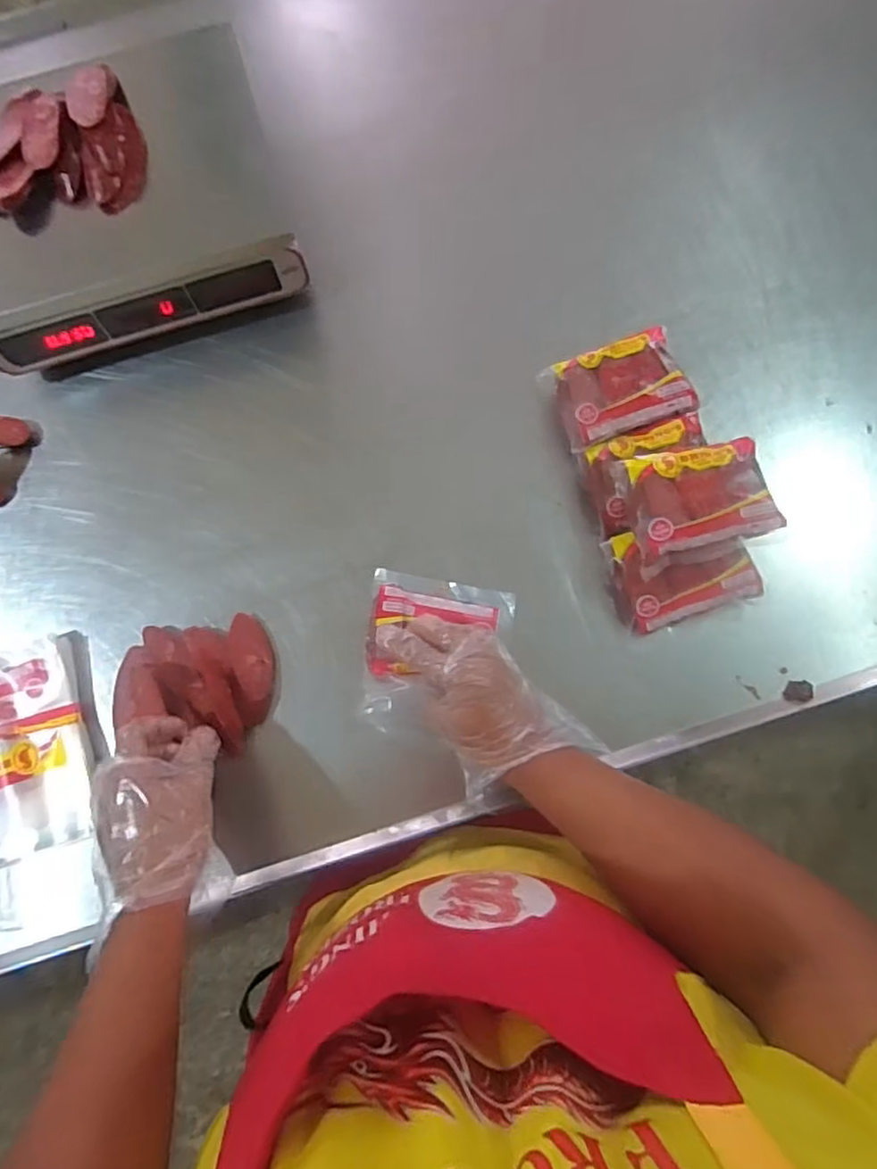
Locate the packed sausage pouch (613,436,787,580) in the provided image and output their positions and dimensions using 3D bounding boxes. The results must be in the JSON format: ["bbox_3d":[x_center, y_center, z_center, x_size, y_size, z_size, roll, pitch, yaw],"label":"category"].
[{"bbox_3d":[0.251,-0.081,0.627,0.127,0.033,0.108,-11,80,-1],"label":"packed sausage pouch"}]

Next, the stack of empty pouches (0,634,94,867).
[{"bbox_3d":[-0.439,0.169,0.648,0.162,0.032,0.211,-10,80,-1],"label":"stack of empty pouches"}]

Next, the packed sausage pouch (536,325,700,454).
[{"bbox_3d":[0.192,-0.209,0.691,0.138,0.043,0.104,-19,80,-2],"label":"packed sausage pouch"}]

